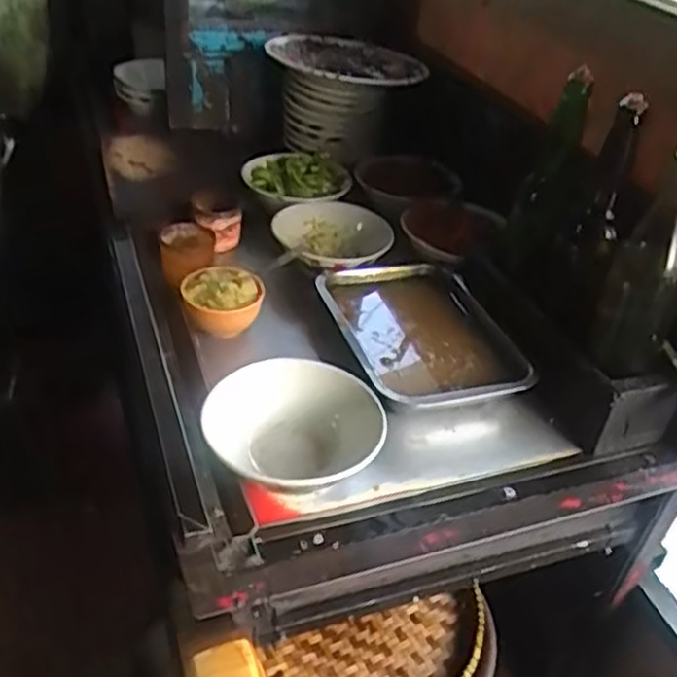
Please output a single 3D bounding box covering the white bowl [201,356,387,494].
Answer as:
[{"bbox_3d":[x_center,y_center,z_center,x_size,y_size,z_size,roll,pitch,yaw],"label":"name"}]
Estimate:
[{"bbox_3d":[-0.039,0.082,0.645,0.149,0.047,0.141,4,39,-3],"label":"white bowl"}]

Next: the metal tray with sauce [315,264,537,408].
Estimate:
[{"bbox_3d":[0.089,-0.006,0.804,0.171,0.036,0.224,-6,41,-16],"label":"metal tray with sauce"}]

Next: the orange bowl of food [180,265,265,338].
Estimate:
[{"bbox_3d":[-0.127,-0.044,0.793,0.084,0.064,0.070,-1,38,-10],"label":"orange bowl of food"}]

